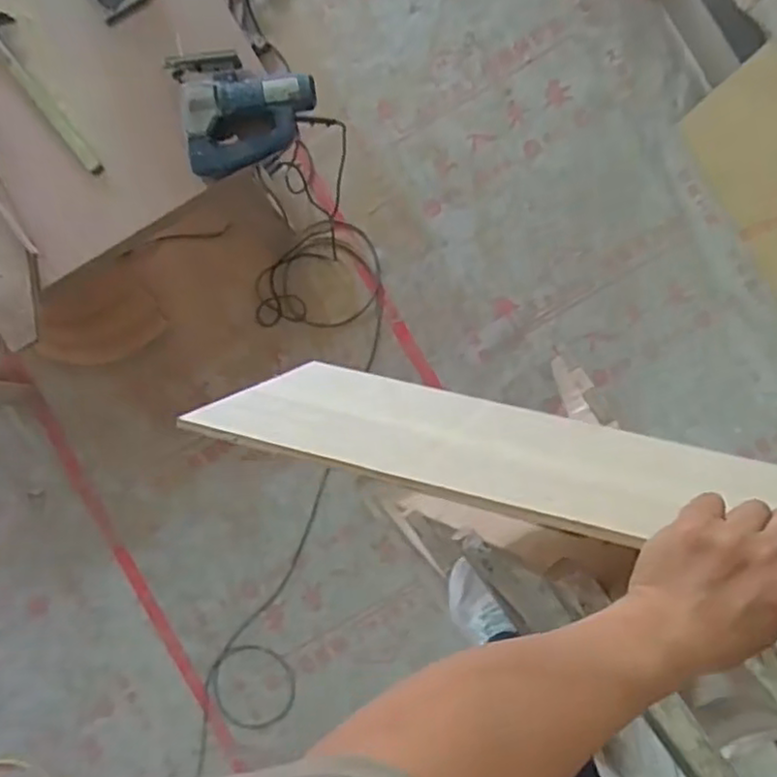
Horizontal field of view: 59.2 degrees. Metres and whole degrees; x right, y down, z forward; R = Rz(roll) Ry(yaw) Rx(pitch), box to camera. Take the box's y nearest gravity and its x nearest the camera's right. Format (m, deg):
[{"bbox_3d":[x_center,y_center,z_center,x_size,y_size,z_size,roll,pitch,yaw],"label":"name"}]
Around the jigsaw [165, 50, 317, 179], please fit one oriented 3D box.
[{"bbox_3d":[-0.258,-0.519,1.264,0.247,0.087,0.197,-13,87,3],"label":"jigsaw"}]

